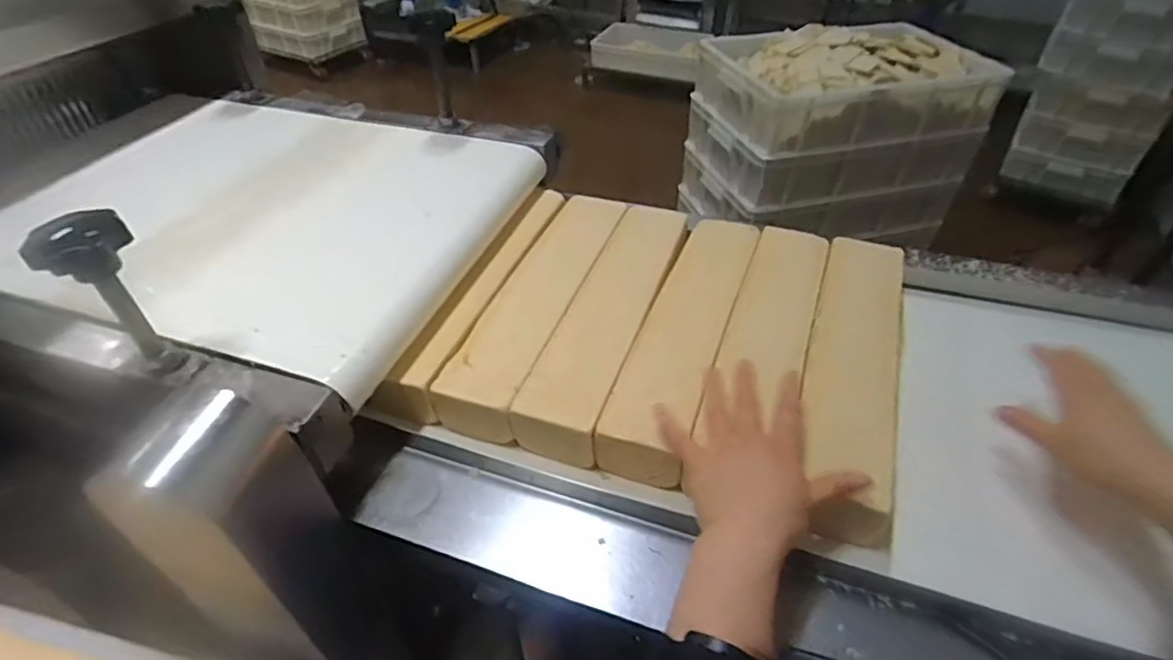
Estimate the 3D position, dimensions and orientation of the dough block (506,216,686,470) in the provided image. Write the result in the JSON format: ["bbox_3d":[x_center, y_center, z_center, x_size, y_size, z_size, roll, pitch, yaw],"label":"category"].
[{"bbox_3d":[0.029,-0.014,0.657,0.087,0.057,0.348,14,44,15],"label":"dough block"}]

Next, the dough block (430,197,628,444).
[{"bbox_3d":[-0.050,-0.031,0.676,0.081,0.061,0.343,14,44,15],"label":"dough block"}]

